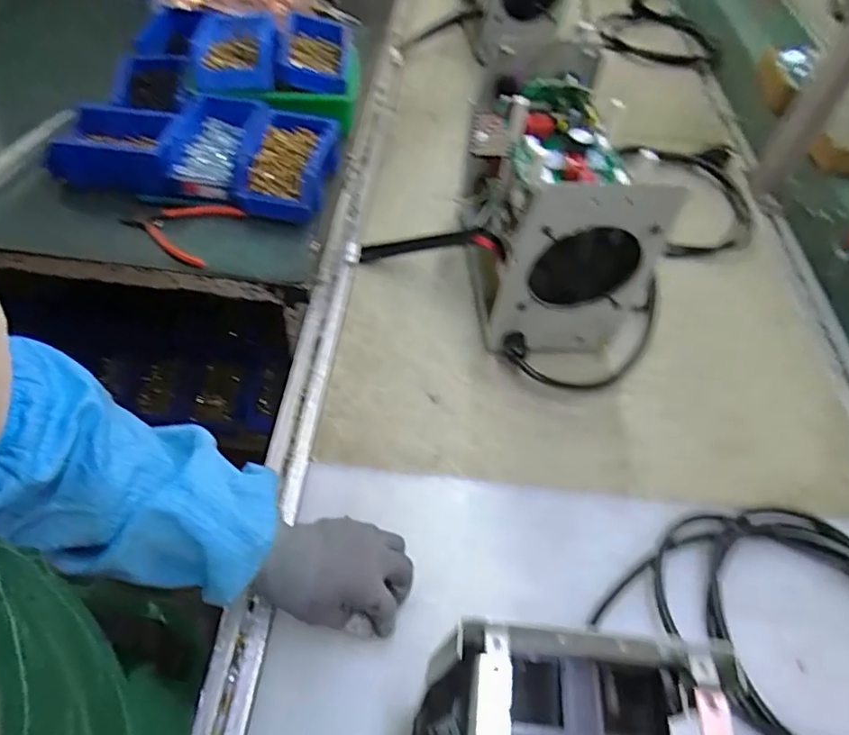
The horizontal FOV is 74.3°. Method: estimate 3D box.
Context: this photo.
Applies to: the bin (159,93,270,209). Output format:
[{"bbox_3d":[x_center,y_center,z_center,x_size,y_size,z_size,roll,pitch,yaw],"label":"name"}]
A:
[{"bbox_3d":[-0.292,-0.309,0.787,0.112,0.054,0.173,5,51,-1],"label":"bin"}]

